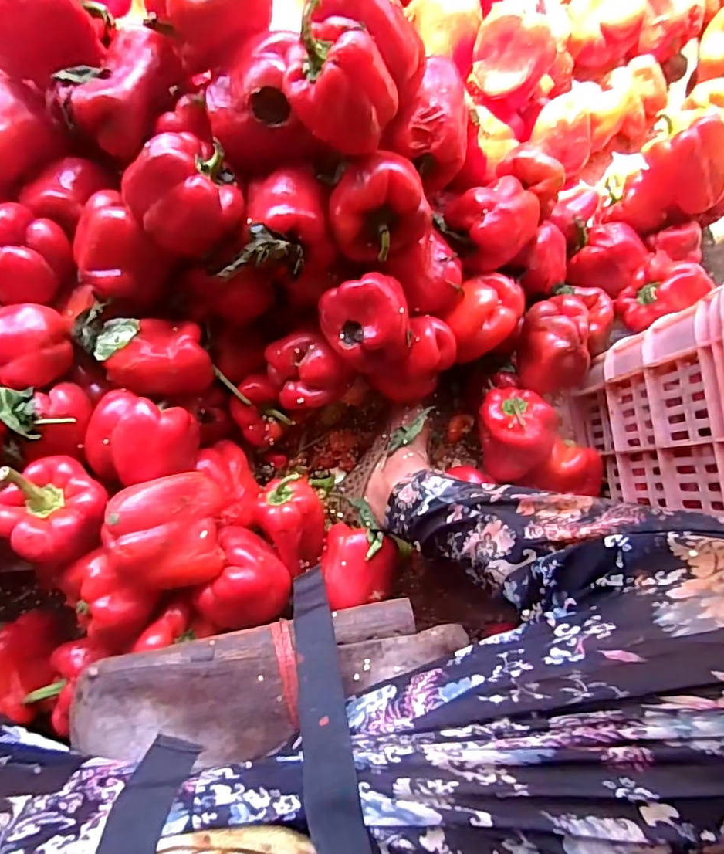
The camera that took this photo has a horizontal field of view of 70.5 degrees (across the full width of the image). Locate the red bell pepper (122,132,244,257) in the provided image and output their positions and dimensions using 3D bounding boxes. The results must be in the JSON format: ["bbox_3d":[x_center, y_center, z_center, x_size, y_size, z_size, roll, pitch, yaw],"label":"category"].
[{"bbox_3d":[-0.160,-0.210,0.468,0.095,0.071,0.081,-34,87,-6],"label":"red bell pepper"}]

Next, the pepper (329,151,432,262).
[{"bbox_3d":[0.017,-0.209,0.475,0.096,0.072,0.082,-33,87,-6],"label":"pepper"}]

